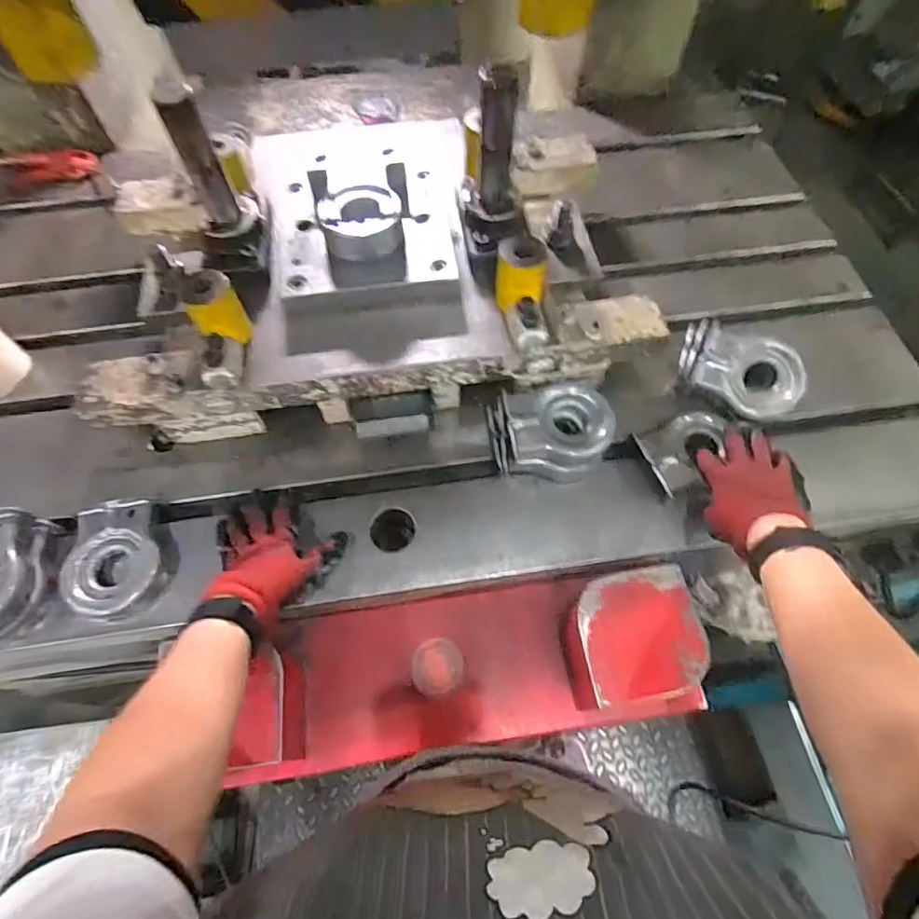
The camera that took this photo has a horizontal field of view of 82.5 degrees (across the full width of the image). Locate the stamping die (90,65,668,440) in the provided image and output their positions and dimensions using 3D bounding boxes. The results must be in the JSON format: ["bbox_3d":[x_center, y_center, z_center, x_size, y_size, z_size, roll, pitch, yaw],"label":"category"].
[{"bbox_3d":[-0.106,-0.248,0.611,0.622,0.247,0.373,-9,63,-4],"label":"stamping die"}]

